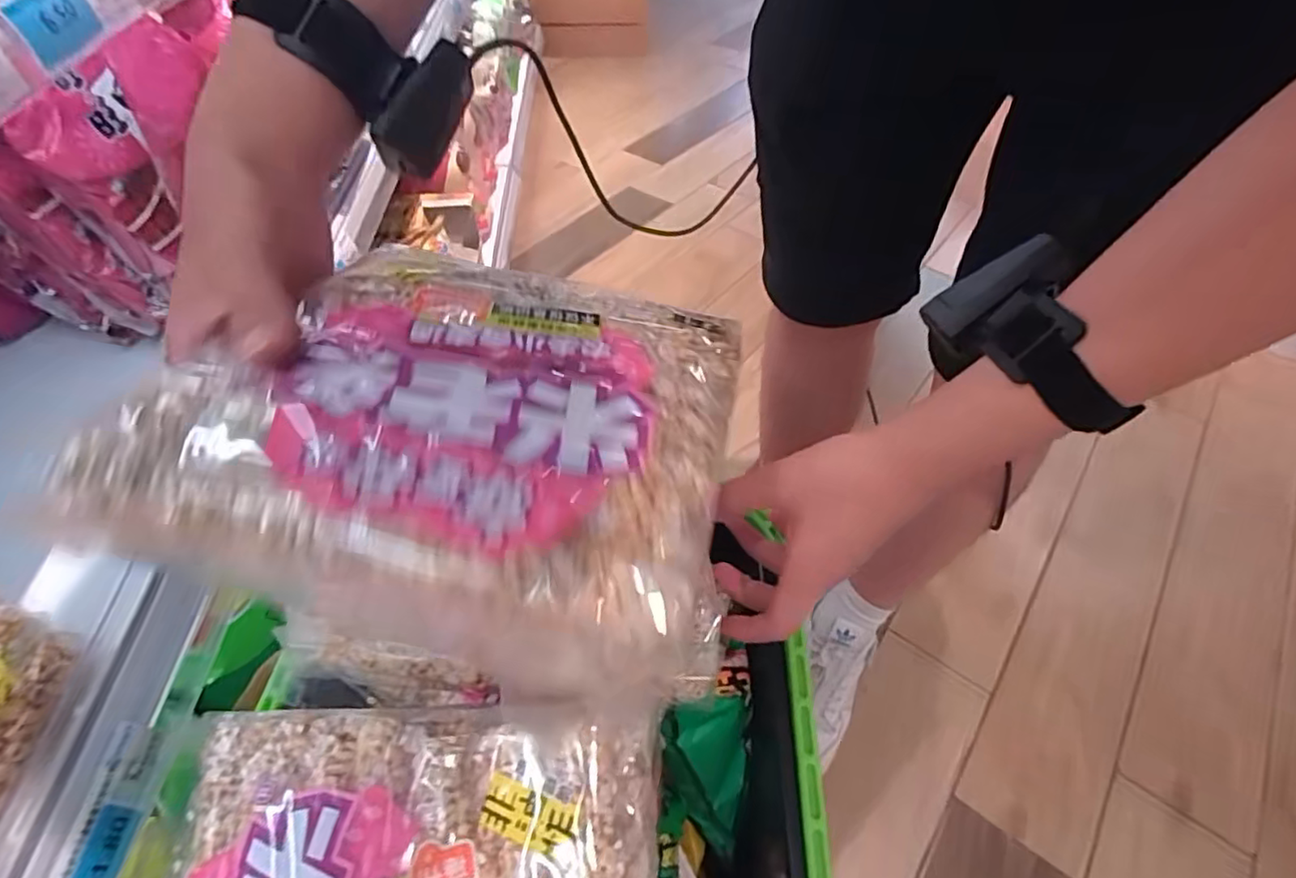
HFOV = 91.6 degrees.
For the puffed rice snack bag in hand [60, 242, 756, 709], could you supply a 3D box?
[{"bbox_3d":[-0.072,-0.015,0.265,0.212,0.053,0.227,8,51,5],"label":"puffed rice snack bag in hand"}]

